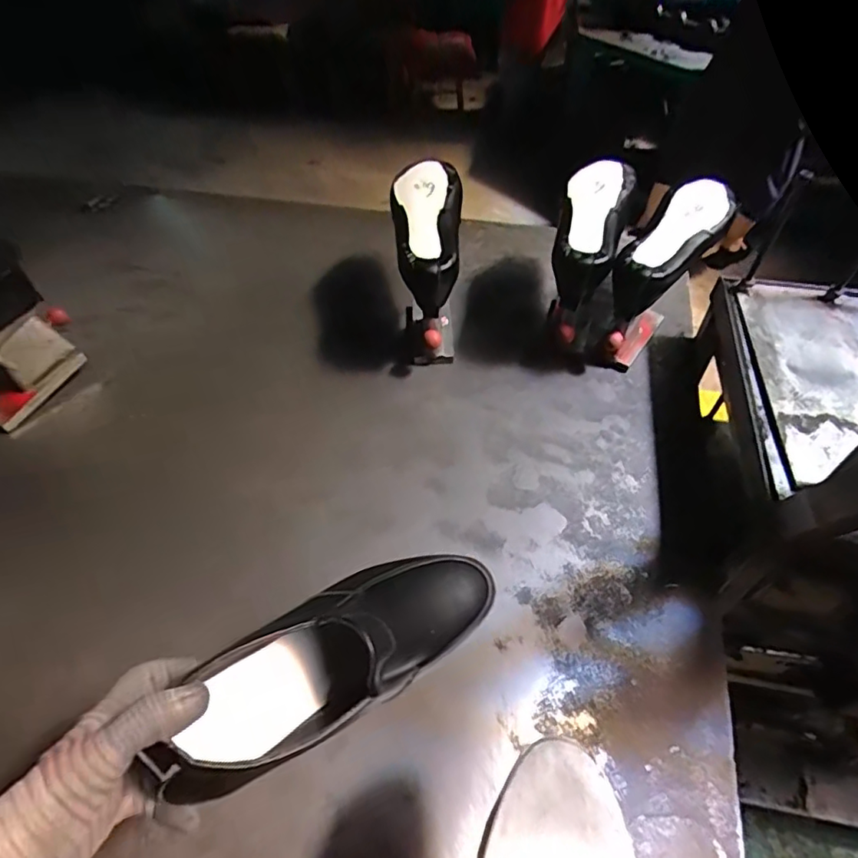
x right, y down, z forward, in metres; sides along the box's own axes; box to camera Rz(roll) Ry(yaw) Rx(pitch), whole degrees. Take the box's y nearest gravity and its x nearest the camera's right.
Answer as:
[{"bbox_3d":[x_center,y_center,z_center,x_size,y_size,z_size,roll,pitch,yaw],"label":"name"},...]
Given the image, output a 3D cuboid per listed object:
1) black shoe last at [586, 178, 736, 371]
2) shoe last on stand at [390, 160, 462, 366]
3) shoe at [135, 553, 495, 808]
[{"bbox_3d":[0.337,-0.220,0.814,0.086,0.178,0.263,31,57,23],"label":"black shoe last"},{"bbox_3d":[-0.003,-0.240,0.843,0.095,0.190,0.281,1,50,0],"label":"shoe last on stand"},{"bbox_3d":[-0.059,0.158,0.419,0.278,0.078,0.096,-21,52,-36],"label":"shoe"}]

